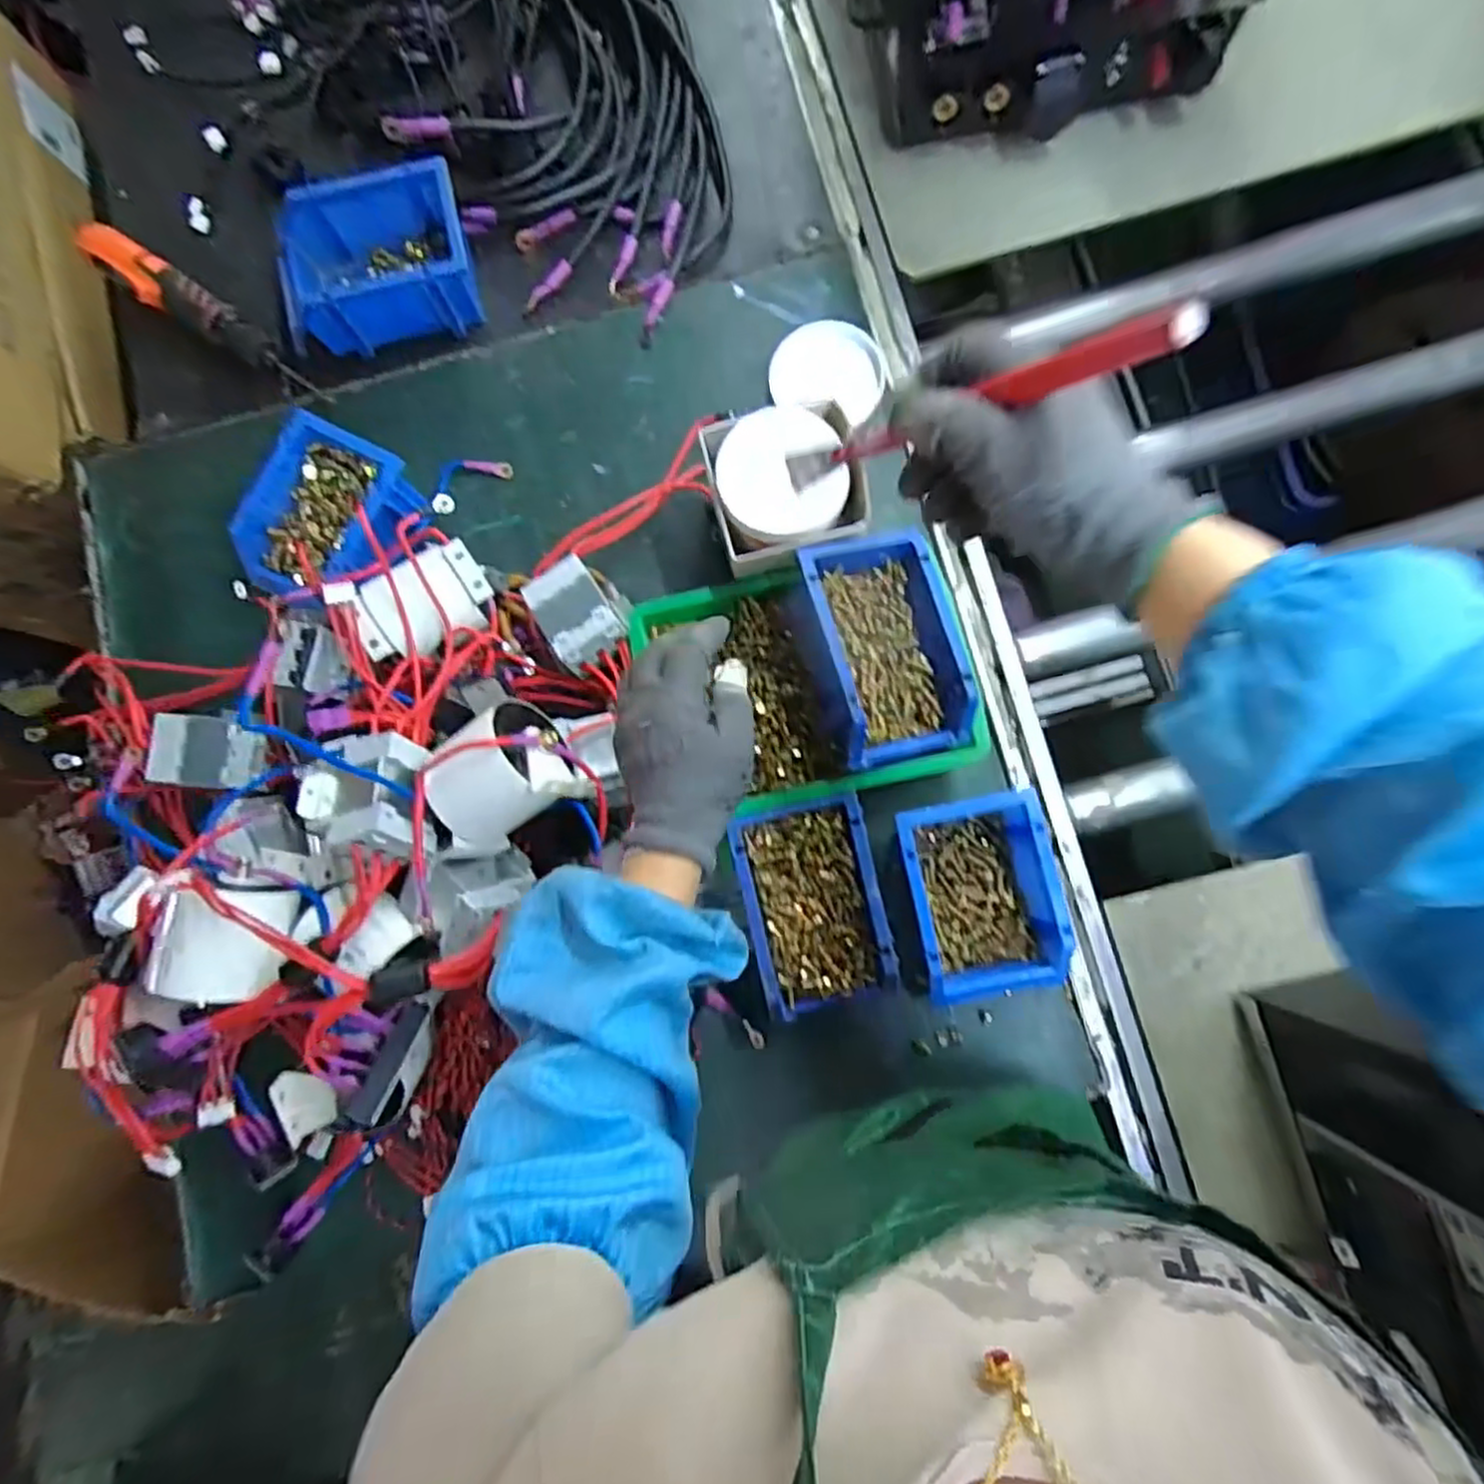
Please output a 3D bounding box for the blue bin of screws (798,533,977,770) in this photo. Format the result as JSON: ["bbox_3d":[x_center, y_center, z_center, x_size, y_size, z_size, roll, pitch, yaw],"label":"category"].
[{"bbox_3d":[0.110,-0.071,0.545,0.101,0.061,0.170,-15,82,1],"label":"blue bin of screws"}]

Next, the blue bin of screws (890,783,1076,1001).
[{"bbox_3d":[0.185,0.123,0.573,0.106,0.068,0.152,-11,82,2],"label":"blue bin of screws"}]

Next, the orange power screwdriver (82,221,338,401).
[{"bbox_3d":[-0.521,-0.414,0.702,0.317,0.038,0.044,34,86,7],"label":"orange power screwdriver"}]

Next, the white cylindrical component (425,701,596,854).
[{"bbox_3d":[-0.176,0.024,0.530,0.106,0.082,0.082,-29,82,0],"label":"white cylindrical component"}]

